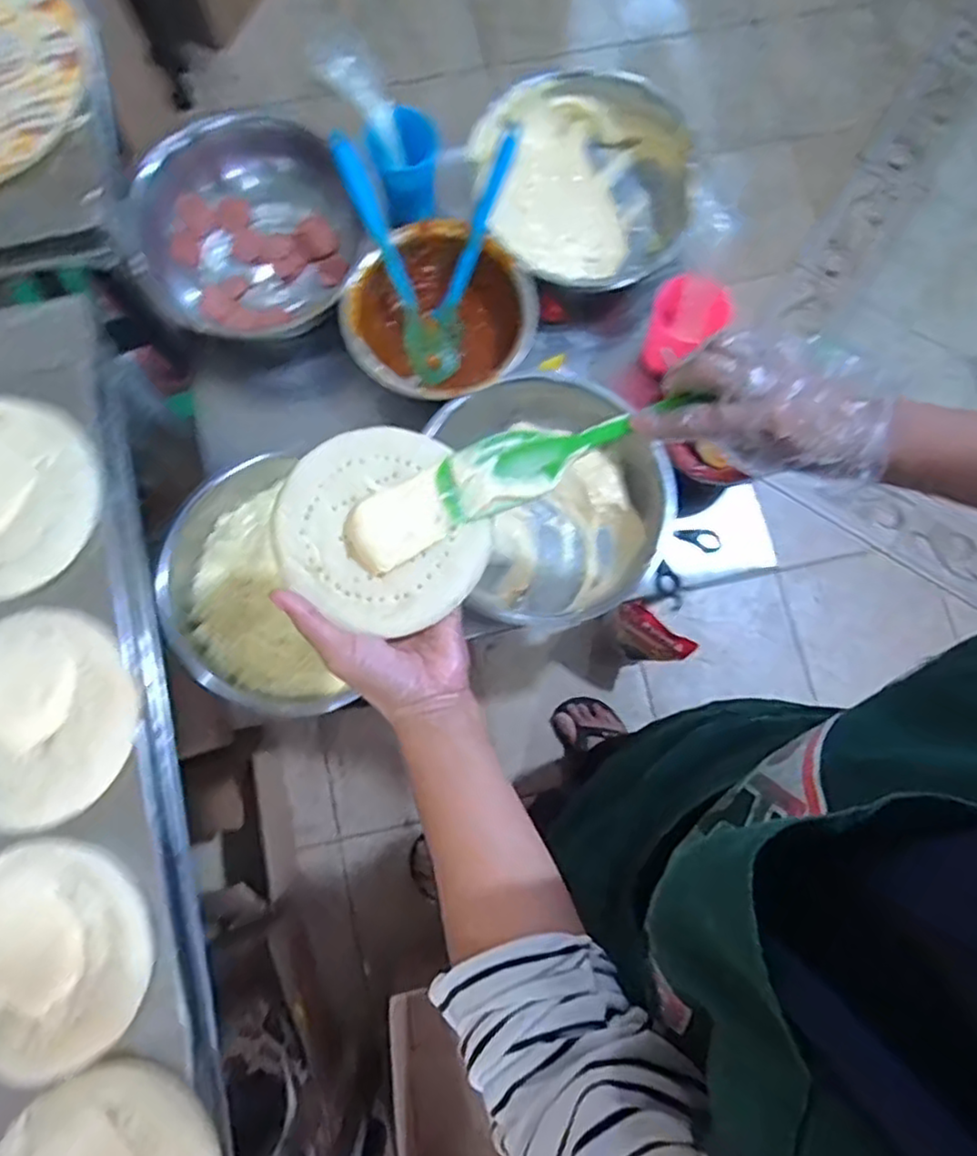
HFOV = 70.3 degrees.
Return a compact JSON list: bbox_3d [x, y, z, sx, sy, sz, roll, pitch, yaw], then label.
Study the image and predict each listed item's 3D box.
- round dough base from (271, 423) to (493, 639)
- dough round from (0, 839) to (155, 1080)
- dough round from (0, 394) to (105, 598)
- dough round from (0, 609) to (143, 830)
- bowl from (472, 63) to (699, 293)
[{"bbox_3d":[-0.076,-0.033,0.469,0.130,0.017,0.140,0,80,-1],"label":"round dough base"},{"bbox_3d":[-0.302,0.254,0.458,0.138,0.014,0.140,-26,82,-5],"label":"dough round"},{"bbox_3d":[-0.369,-0.063,0.512,0.144,0.008,0.148,0,80,-1],"label":"dough round"},{"bbox_3d":[-0.326,0.098,0.496,0.135,0.022,0.144,0,80,-1],"label":"dough round"},{"bbox_3d":[0.120,-0.458,0.812,0.253,0.090,0.244,0,80,-1],"label":"bowl"}]

